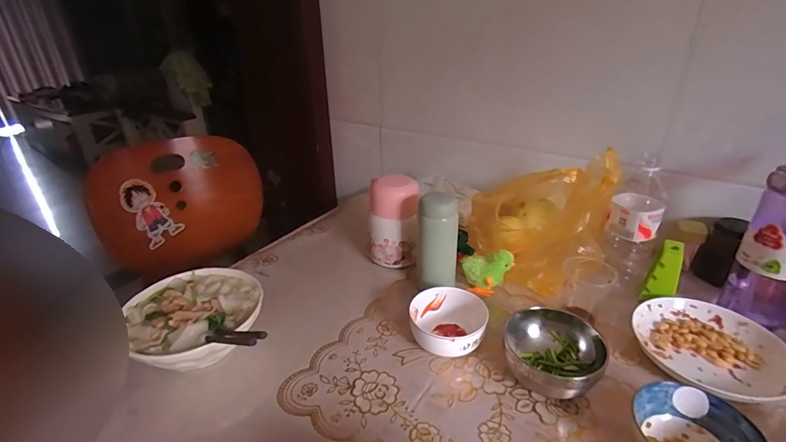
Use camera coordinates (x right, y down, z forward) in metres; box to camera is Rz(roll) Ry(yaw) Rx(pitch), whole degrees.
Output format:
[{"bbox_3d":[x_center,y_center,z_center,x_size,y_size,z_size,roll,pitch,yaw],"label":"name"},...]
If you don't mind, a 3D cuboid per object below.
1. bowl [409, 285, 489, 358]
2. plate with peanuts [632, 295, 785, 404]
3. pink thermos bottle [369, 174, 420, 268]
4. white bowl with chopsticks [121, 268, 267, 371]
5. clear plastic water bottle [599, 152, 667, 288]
[{"bbox_3d":[0.075,0.144,0.571,0.103,0.053,0.112,3,26,7],"label":"bowl"},{"bbox_3d":[0.418,0.166,0.545,0.171,0.041,0.149,18,31,32],"label":"plate with peanuts"},{"bbox_3d":[0.000,0.010,0.722,0.086,0.165,0.064,1,26,2],"label":"pink thermos bottle"},{"bbox_3d":[-0.261,0.143,0.560,0.161,0.072,0.172,-1,28,0],"label":"white bowl with chopsticks"},{"bbox_3d":[0.363,0.002,0.622,0.067,0.187,0.066,16,32,29],"label":"clear plastic water bottle"}]

